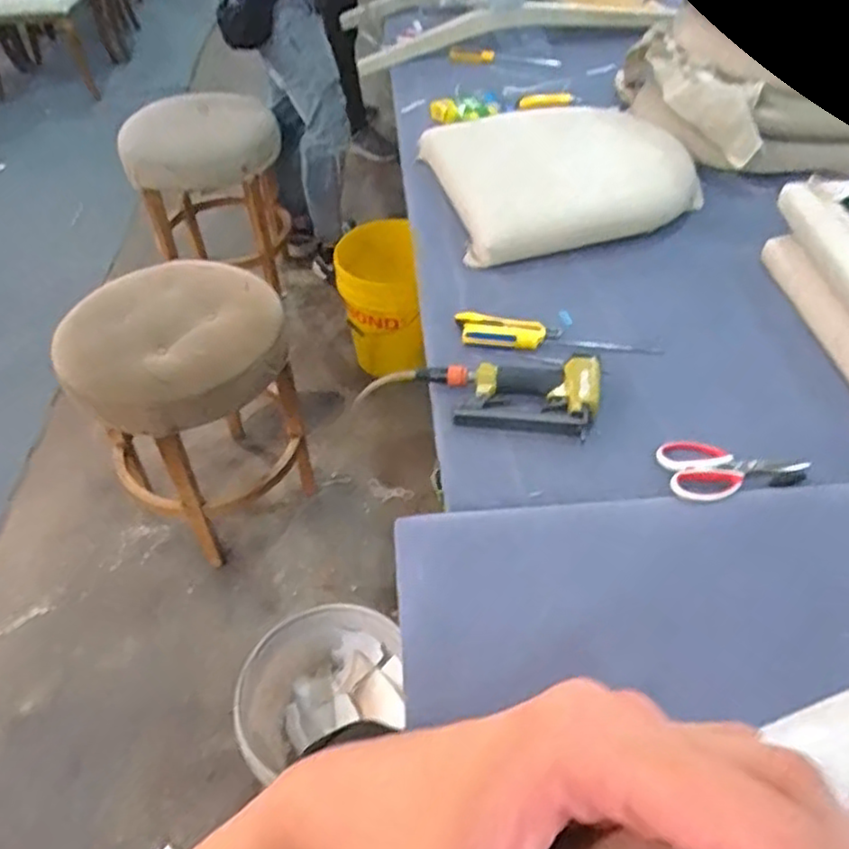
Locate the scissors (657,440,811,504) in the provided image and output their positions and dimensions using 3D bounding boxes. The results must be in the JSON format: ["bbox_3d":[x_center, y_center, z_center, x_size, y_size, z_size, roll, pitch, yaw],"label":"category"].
[{"bbox_3d":[0.396,0.053,0.923,0.179,0.011,0.093,-6,47,-3],"label":"scissors"}]

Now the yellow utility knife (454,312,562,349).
[{"bbox_3d":[0.126,-0.144,1.094,0.160,0.015,0.062,5,47,7],"label":"yellow utility knife"}]

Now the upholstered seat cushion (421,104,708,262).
[{"bbox_3d":[0.266,-0.505,1.395,0.481,0.095,0.435,-11,47,-8],"label":"upholstered seat cushion"}]

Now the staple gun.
[{"bbox_3d":[0.115,-0.056,1.009,0.255,0.037,0.136,10,48,11],"label":"staple gun"}]

